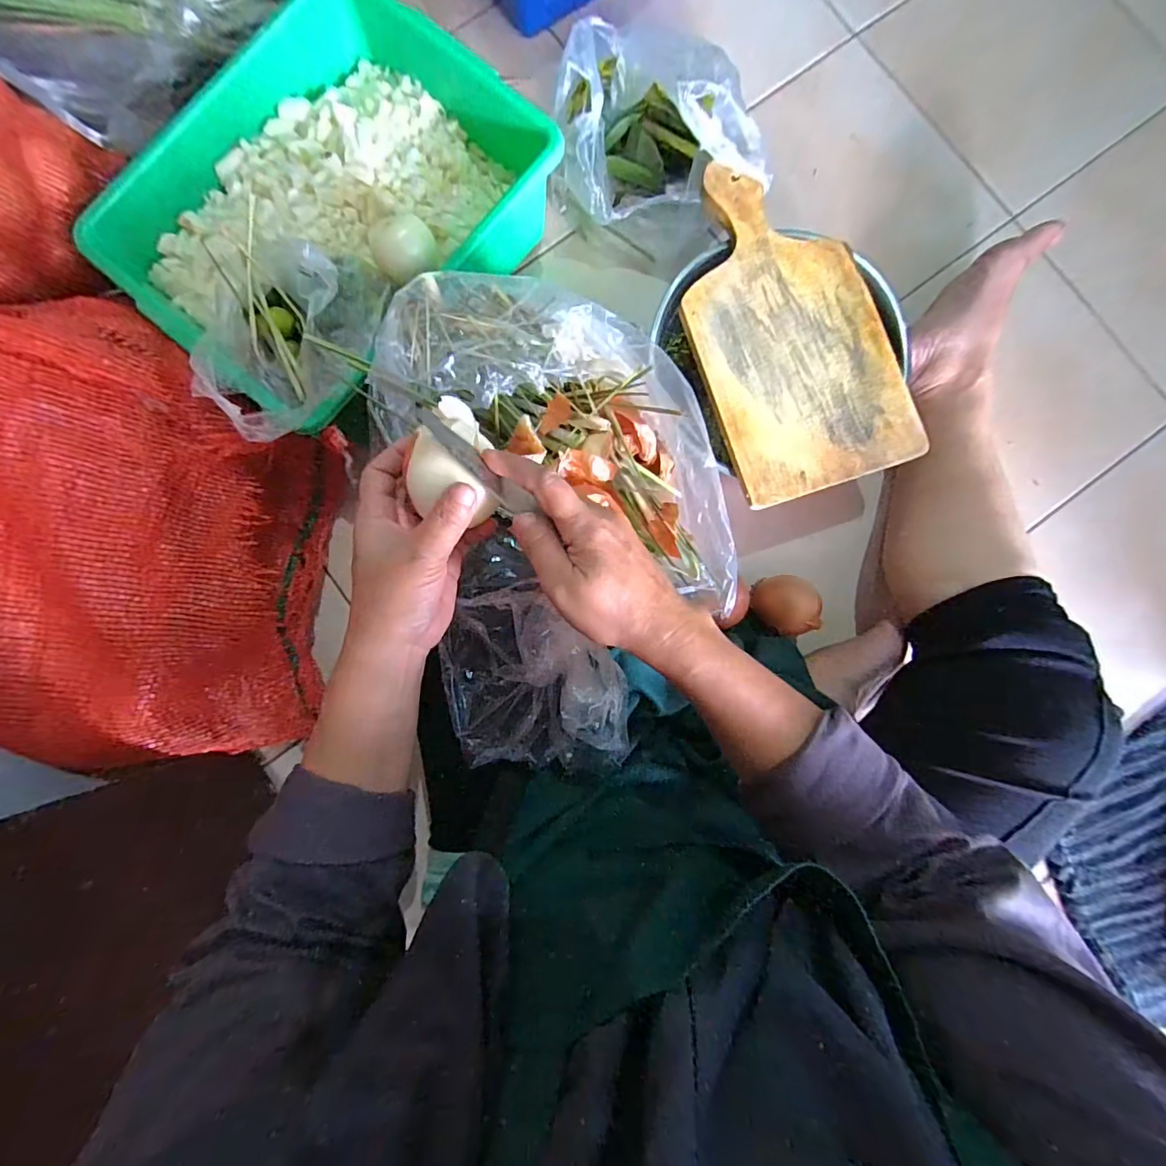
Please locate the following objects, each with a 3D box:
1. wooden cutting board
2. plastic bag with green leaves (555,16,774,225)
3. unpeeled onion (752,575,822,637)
[{"bbox_3d":[0.195,-0.248,0.486,0.174,0.011,0.321,-18,86,-2],"label":"wooden cutting board"},{"bbox_3d":[0.080,-0.477,0.520,0.200,0.140,0.162,7,85,0],"label":"plastic bag with green leaves"},{"bbox_3d":[0.210,0.024,0.527,0.061,0.058,0.060,0,85,0],"label":"unpeeled onion"}]

